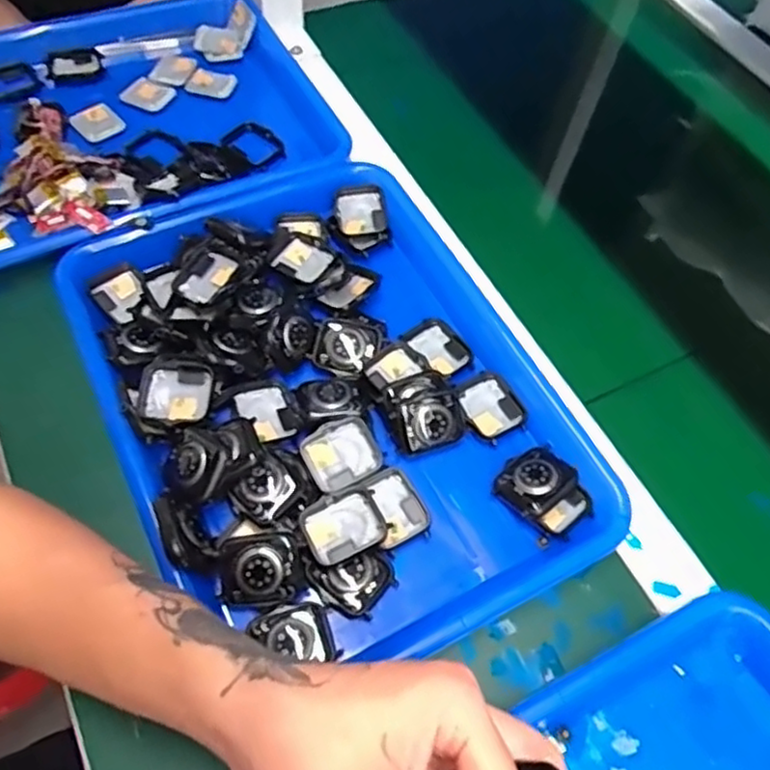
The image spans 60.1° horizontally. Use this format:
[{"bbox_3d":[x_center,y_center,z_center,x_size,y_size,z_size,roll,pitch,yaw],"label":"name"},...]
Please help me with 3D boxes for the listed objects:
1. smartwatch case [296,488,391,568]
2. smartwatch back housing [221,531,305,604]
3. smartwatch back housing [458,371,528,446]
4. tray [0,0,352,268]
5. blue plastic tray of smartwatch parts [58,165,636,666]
[{"bbox_3d":[-0.023,0.079,0.370,0.043,0.014,0.036,-23,64,-16],"label":"smartwatch case"},{"bbox_3d":[-0.067,0.098,0.355,0.041,0.011,0.034,-8,88,-8],"label":"smartwatch back housing"},{"bbox_3d":[0.070,0.014,0.437,0.040,0.007,0.044,-22,64,-16],"label":"smartwatch back housing"},{"bbox_3d":[-0.230,-0.207,0.550,0.371,0.062,0.270,-22,64,-16],"label":"tray"},{"bbox_3d":[-0.033,0.000,0.415,0.259,0.034,0.329,-23,64,-16],"label":"blue plastic tray of smartwatch parts"}]

